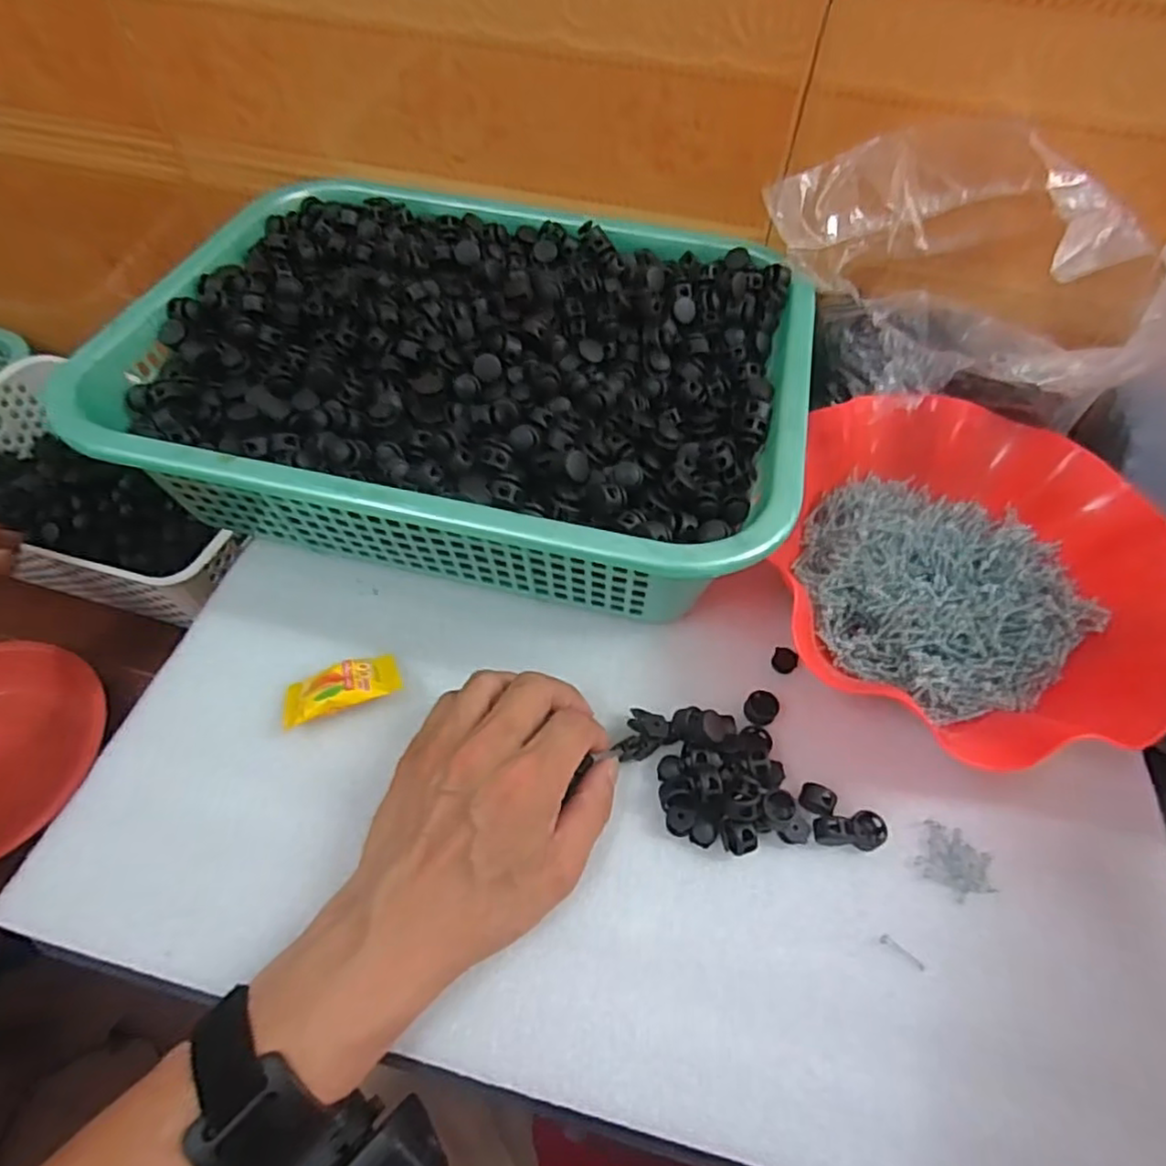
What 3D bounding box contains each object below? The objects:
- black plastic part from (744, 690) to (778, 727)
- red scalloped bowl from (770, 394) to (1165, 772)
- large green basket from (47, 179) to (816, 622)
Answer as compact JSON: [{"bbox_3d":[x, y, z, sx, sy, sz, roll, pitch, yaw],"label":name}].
[{"bbox_3d":[0.095,0.066,0.359,0.017,0.006,0.018,1,56,-2],"label":"black plastic part"},{"bbox_3d":[0.212,-0.013,0.376,0.205,0.055,0.221,1,56,-2],"label":"red scalloped bowl"},{"bbox_3d":[-0.065,-0.133,0.411,0.382,0.099,0.286,12,57,5],"label":"large green basket"}]

